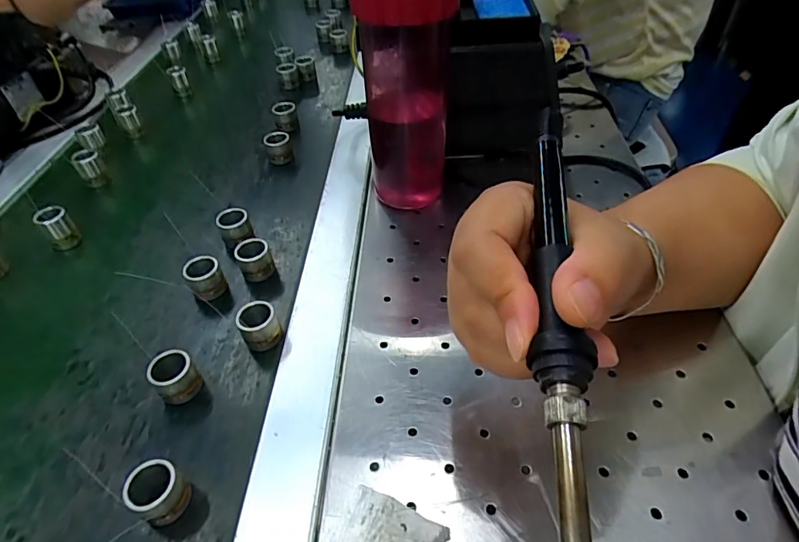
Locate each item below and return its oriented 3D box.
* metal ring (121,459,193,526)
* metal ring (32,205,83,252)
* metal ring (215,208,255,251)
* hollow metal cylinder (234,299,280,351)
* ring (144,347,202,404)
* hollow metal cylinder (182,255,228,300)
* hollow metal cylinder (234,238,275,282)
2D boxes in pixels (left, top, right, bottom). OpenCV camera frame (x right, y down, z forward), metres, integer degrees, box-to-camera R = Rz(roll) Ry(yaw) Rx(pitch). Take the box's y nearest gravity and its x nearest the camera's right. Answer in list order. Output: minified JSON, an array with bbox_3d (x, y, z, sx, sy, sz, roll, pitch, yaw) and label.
[{"bbox_3d":[-0.120,0.111,0.242,0.023,0.027,0.024,-3,45,3],"label":"metal ring"},{"bbox_3d":[-0.285,-0.034,0.406,0.022,0.039,0.022,-3,45,3],"label":"metal ring"},{"bbox_3d":[-0.132,-0.034,0.390,0.024,0.027,0.024,-3,45,3],"label":"metal ring"},{"bbox_3d":[-0.090,0.036,0.313,0.023,0.027,0.023,-3,45,3],"label":"hollow metal cylinder"},{"bbox_3d":[-0.135,0.064,0.291,0.023,0.027,0.021,-3,45,3],"label":"ring"},{"bbox_3d":[-0.141,0.006,0.351,0.024,0.026,0.024,-3,45,3],"label":"hollow metal cylinder"},{"bbox_3d":[-0.108,-0.007,0.360,0.024,0.026,0.024,-19,46,-12],"label":"hollow metal cylinder"}]

